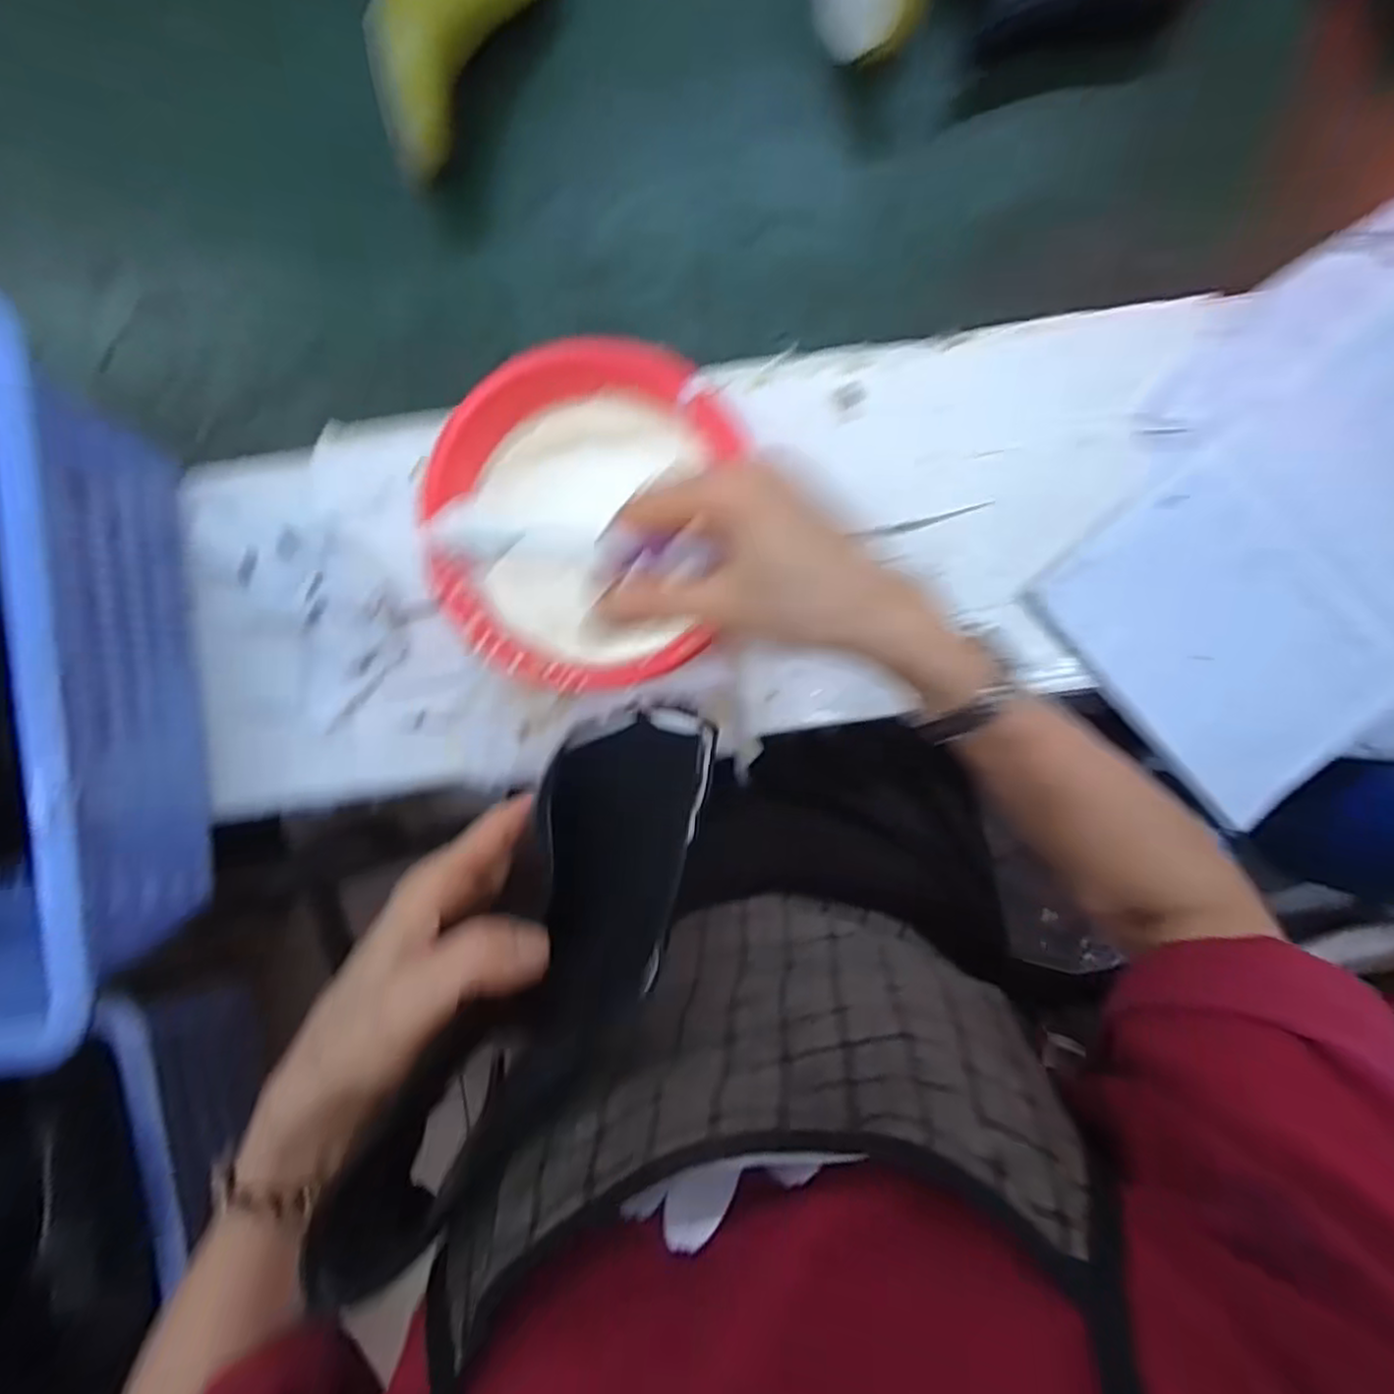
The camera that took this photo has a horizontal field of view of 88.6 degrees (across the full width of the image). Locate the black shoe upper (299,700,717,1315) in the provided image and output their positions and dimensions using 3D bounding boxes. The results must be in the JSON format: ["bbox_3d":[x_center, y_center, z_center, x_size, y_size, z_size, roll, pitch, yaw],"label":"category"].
[{"bbox_3d":[-0.058,0.104,0.282,0.076,0.052,0.238,27,69,3],"label":"black shoe upper"}]

